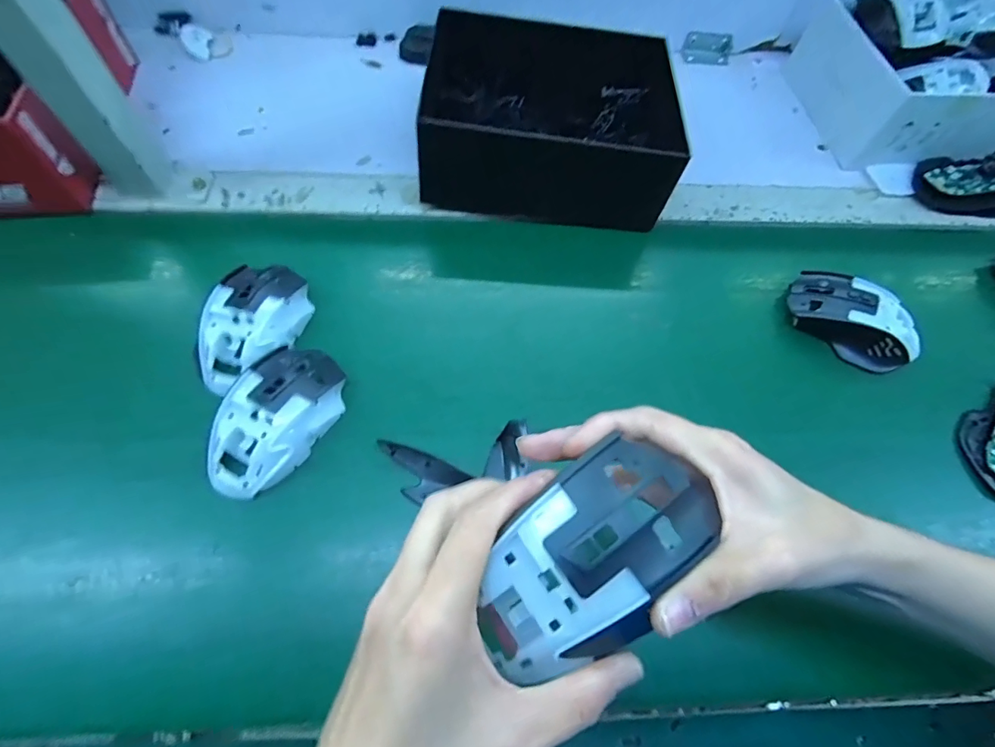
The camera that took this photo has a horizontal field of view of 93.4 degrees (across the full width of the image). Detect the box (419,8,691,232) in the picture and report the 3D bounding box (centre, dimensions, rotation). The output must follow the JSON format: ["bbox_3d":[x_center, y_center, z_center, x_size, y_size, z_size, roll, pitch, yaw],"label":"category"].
[{"bbox_3d":[0.054,-0.257,0.470,0.251,0.083,0.181,5,64,-1],"label":"box"}]

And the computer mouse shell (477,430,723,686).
[{"bbox_3d":[0.038,0.077,0.191,0.104,0.043,0.063,-40,73,-20],"label":"computer mouse shell"}]

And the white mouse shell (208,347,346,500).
[{"bbox_3d":[-0.159,0.031,0.335,0.062,0.033,0.113,22,65,7],"label":"white mouse shell"}]

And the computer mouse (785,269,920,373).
[{"bbox_3d":[0.312,-0.047,0.410,0.109,0.039,0.059,40,68,15],"label":"computer mouse"}]

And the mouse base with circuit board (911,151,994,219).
[{"bbox_3d":[0.531,-0.207,0.506,0.155,0.040,0.076,-3,64,-5],"label":"mouse base with circuit board"}]

